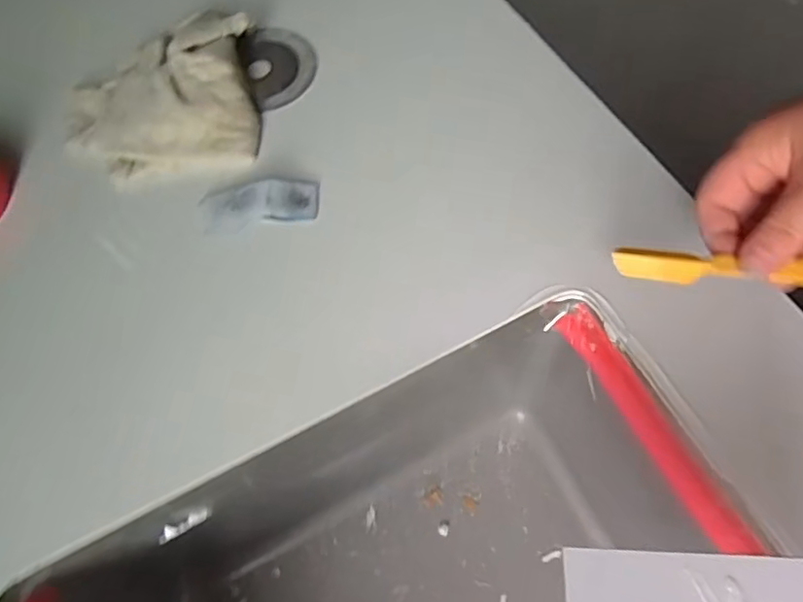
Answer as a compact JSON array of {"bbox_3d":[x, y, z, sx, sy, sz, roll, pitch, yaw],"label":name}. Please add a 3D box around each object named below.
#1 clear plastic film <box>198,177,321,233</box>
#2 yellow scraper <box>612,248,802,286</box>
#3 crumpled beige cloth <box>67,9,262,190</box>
[{"bbox_3d":[-0.102,-0.069,0.413,0.082,0.012,0.036,-12,63,-3],"label":"clear plastic film"},{"bbox_3d":[0.180,-0.016,0.306,0.124,0.005,0.017,5,95,18],"label":"yellow scraper"},{"bbox_3d":[-0.191,-0.155,0.441,0.154,0.044,0.132,-7,63,0],"label":"crumpled beige cloth"}]

